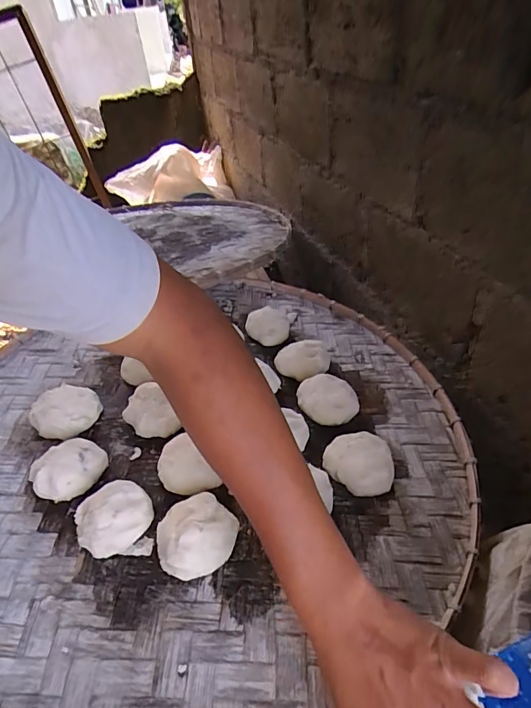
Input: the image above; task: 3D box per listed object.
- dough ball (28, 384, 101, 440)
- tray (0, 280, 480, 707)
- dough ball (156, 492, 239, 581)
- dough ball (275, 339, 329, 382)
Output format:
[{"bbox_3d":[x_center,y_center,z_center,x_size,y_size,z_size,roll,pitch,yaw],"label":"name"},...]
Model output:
[{"bbox_3d":[-0.278,0.078,0.590,0.073,0.037,0.079,-3,41,3],"label":"dough ball"},{"bbox_3d":[-0.089,0.101,0.576,0.731,0.066,0.683,-22,44,-18],"label":"tray"},{"bbox_3d":[-0.074,0.188,0.447,0.086,0.047,0.081,-18,45,-18],"label":"dough ball"},{"bbox_3d":[0.063,0.007,0.693,0.093,0.035,0.077,0,42,1],"label":"dough ball"}]

